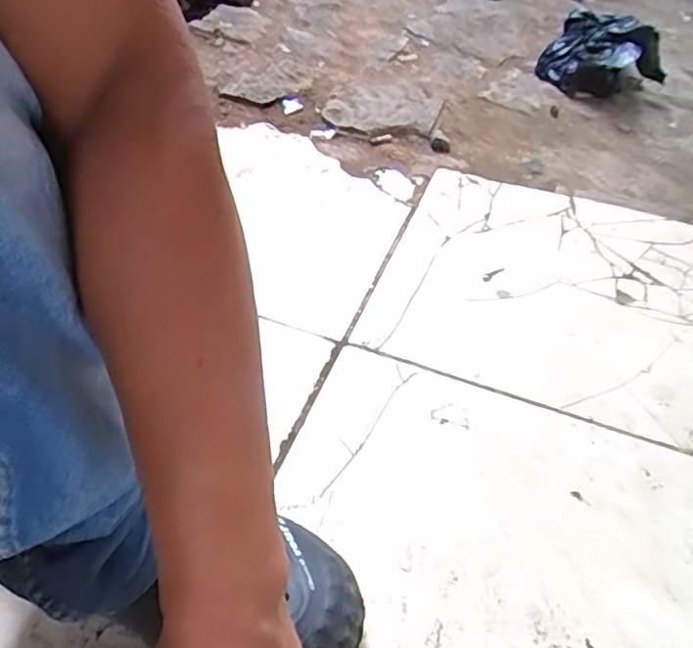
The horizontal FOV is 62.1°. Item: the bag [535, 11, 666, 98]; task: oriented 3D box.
[{"bbox_3d":[0.398,-0.436,0.923,0.072,0.124,0.186,-32,53,-27],"label":"bag"}]

